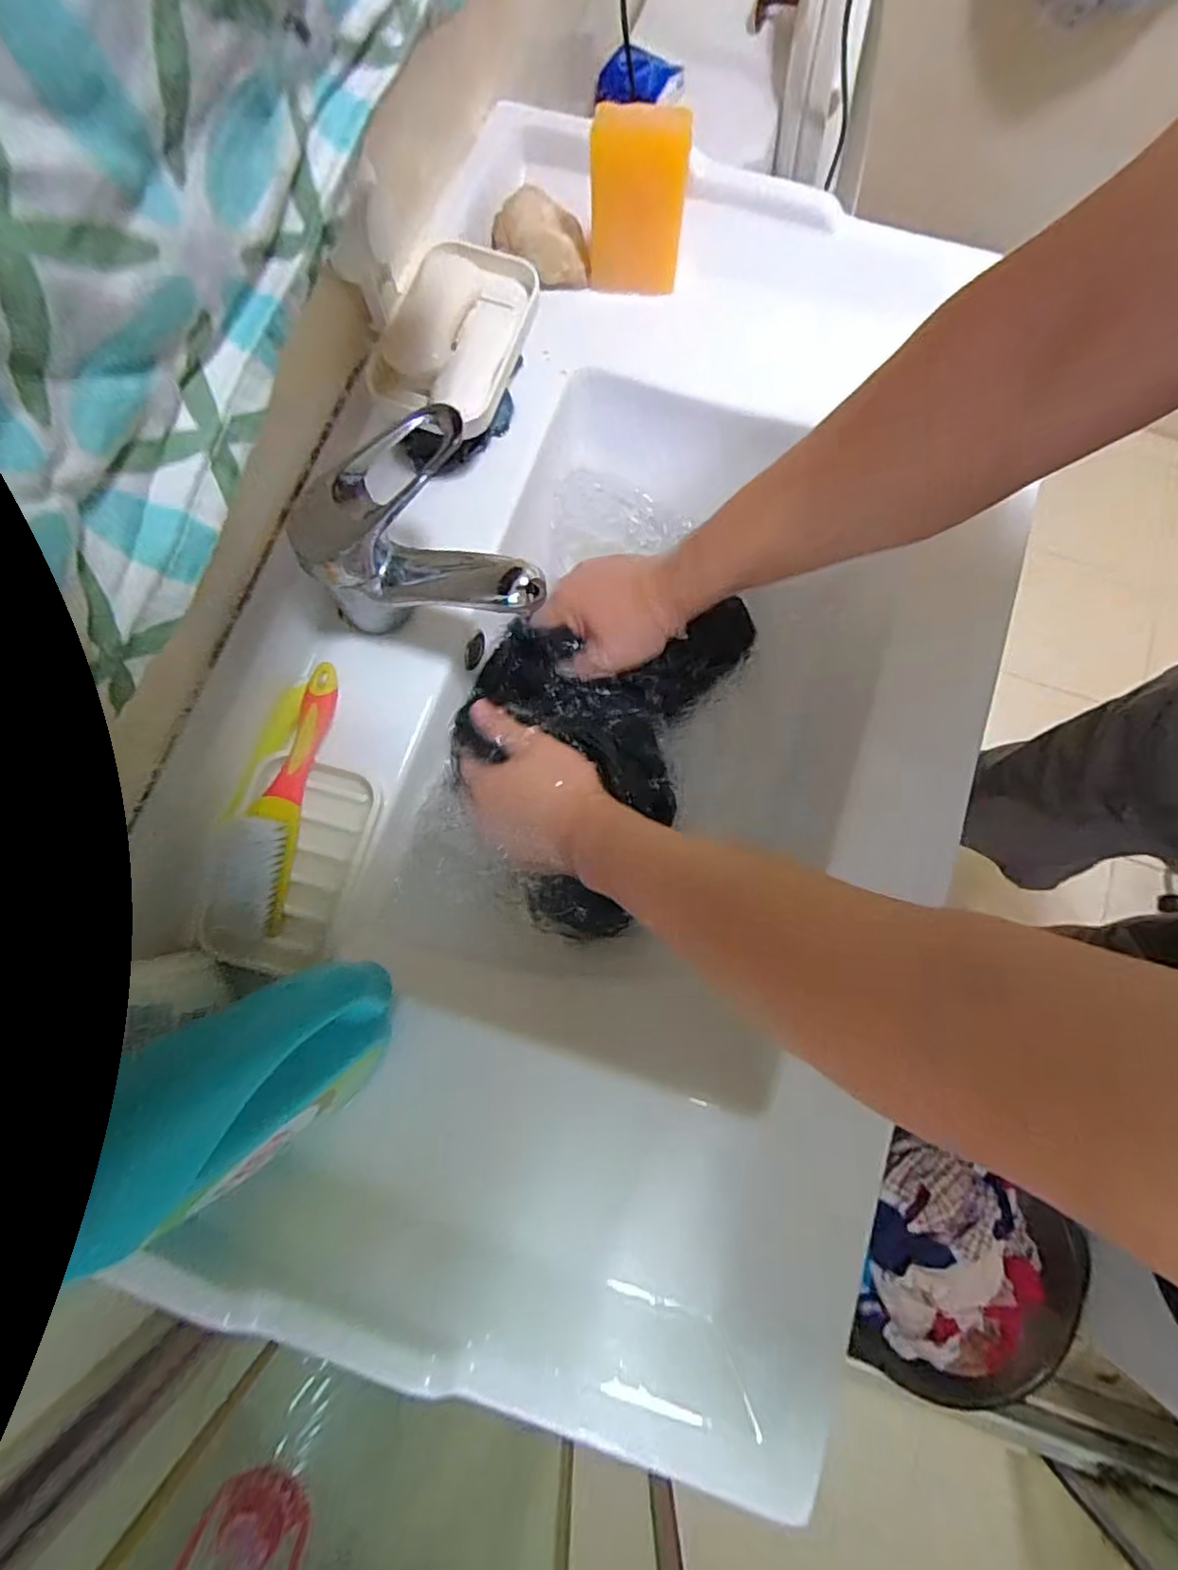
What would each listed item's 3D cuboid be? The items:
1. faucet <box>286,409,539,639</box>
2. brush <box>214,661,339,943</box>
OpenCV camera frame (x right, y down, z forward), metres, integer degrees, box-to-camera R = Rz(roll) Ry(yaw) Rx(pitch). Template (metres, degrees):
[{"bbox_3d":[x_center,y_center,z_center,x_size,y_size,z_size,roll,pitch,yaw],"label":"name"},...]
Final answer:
[{"bbox_3d":[-0.089,-0.147,0.376,0.135,0.105,0.091,10,78,2],"label":"faucet"},{"bbox_3d":[-0.192,0.008,0.390,0.039,0.037,0.167,9,78,2],"label":"brush"}]

